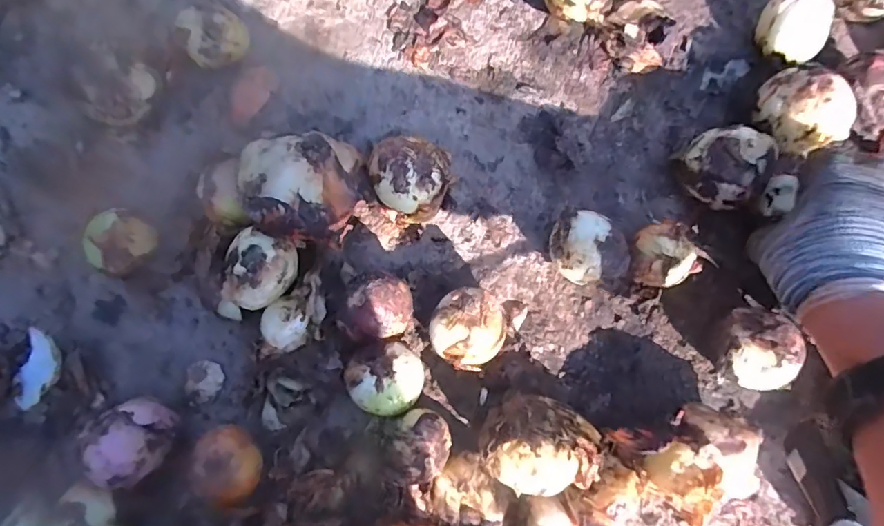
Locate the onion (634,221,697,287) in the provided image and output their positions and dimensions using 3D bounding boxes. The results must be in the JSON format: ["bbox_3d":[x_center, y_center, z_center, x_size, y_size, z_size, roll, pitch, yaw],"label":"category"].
[{"bbox_3d":[0.179,-0.004,0.418,0.048,0.047,0.049,0,78,1],"label":"onion"}]

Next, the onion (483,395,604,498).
[{"bbox_3d":[0.075,0.138,0.387,0.088,0.059,0.070,12,79,3],"label":"onion"}]

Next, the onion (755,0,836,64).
[{"bbox_3d":[0.314,-0.209,0.455,0.058,0.050,0.053,0,78,1],"label":"onion"}]

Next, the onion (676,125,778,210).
[{"bbox_3d":[0.237,-0.078,0.425,0.057,0.061,0.064,-24,79,-4],"label":"onion"}]

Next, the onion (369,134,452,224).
[{"bbox_3d":[-0.026,-0.069,0.433,0.063,0.056,0.063,0,78,1],"label":"onion"}]

